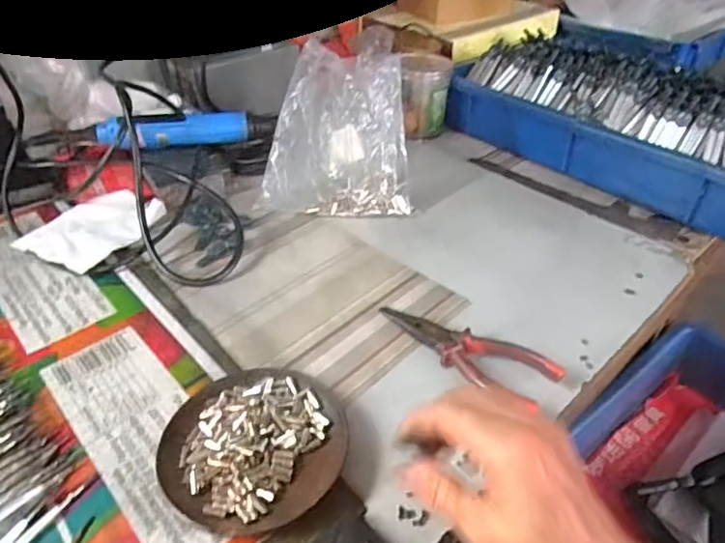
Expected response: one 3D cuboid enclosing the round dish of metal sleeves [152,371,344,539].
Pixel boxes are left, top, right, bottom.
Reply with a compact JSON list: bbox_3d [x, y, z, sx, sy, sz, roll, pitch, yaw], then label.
[{"bbox_3d":[-0.070,0.108,0.349,0.115,0.015,0.114,1,38,0],"label":"round dish of metal sleeves"}]

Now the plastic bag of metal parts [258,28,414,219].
[{"bbox_3d":[-0.025,-0.153,0.586,0.149,0.186,0.058,3,5,16],"label":"plastic bag of metal parts"}]

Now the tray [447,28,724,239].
[{"bbox_3d":[0.292,-0.177,0.644,0.416,0.122,0.129,32,47,33],"label":"tray"}]

